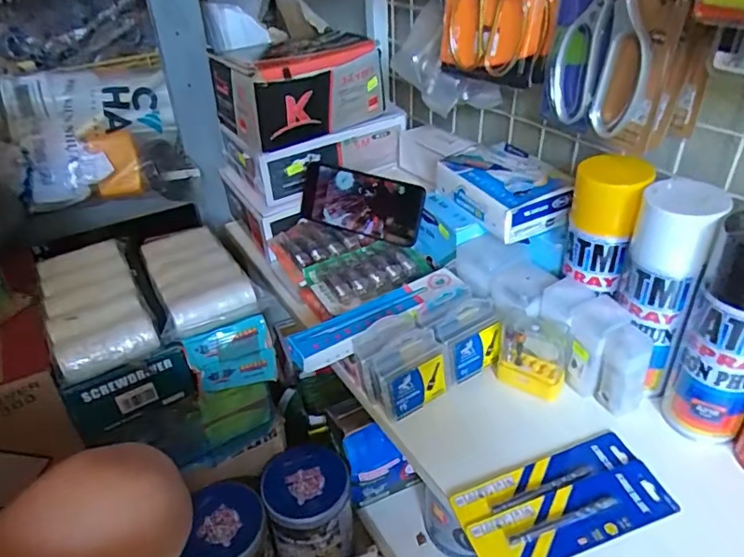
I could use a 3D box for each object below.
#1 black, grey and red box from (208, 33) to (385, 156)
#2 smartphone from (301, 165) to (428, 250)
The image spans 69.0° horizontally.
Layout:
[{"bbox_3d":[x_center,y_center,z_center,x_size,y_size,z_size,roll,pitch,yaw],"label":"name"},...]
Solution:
[{"bbox_3d":[-0.091,-0.245,0.698,0.187,0.094,0.134,-24,39,-30],"label":"black, grey and red box"},{"bbox_3d":[-0.014,-0.092,0.671,0.160,0.074,0.012,16,13,20],"label":"smartphone"}]

